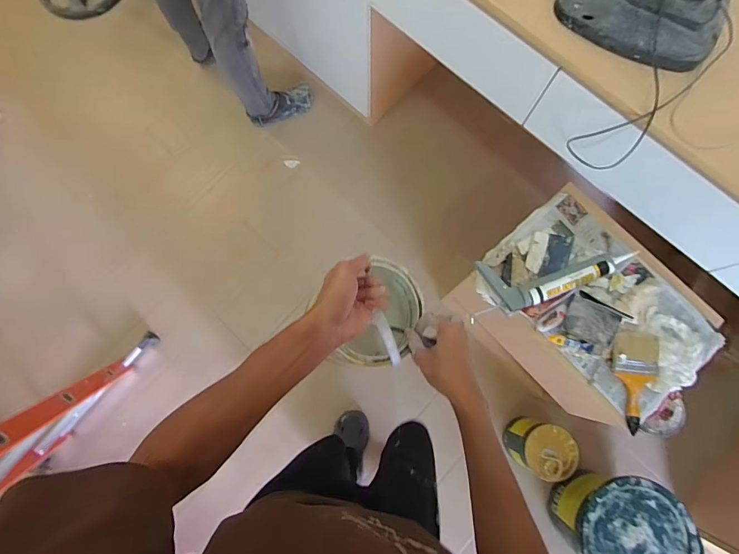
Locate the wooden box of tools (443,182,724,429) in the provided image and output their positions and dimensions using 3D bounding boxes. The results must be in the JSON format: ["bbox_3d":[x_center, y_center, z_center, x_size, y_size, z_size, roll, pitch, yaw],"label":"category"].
[{"bbox_3d":[0.576,0.108,1.168,0.558,0.538,0.364,40,81,8],"label":"wooden box of tools"}]

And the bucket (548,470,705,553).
[{"bbox_3d":[0.692,0.699,1.128,0.276,0.285,0.280,-44,81,-8],"label":"bucket"}]

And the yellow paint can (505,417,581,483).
[{"bbox_3d":[0.534,0.537,1.252,0.157,0.182,0.156,0,78,1],"label":"yellow paint can"}]

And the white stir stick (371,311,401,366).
[{"bbox_3d":[0.026,0.088,0.533,0.015,0.112,0.004,-19,40,3],"label":"white stir stick"}]

